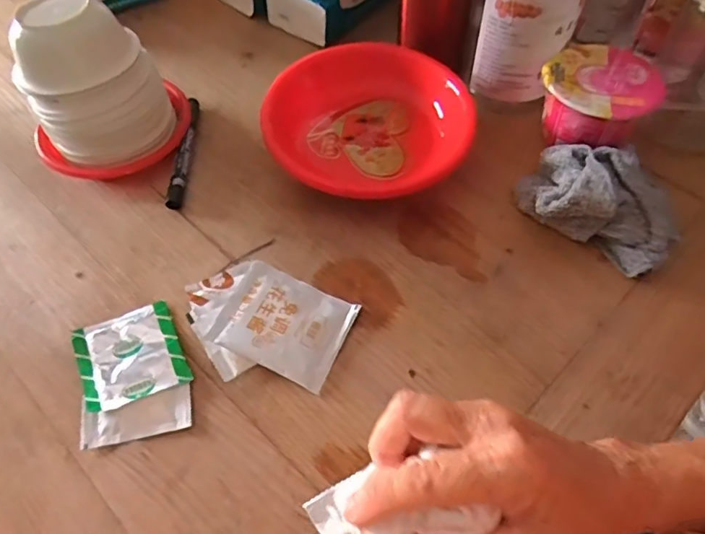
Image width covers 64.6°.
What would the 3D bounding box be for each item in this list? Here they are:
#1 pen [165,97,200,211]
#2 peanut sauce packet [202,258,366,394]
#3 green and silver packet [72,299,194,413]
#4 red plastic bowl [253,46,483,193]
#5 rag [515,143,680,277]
[{"bbox_3d":[-0.159,-0.109,0.534,0.015,0.017,0.132,1,57,2],"label":"pen"},{"bbox_3d":[-0.052,0.043,0.435,0.094,0.016,0.077,20,60,14],"label":"peanut sauce packet"},{"bbox_3d":[-0.168,0.067,0.422,0.073,0.010,0.076,-23,59,-13],"label":"green and silver packet"},{"bbox_3d":[0.018,-0.131,0.523,0.195,0.060,0.177,-30,61,-17],"label":"red plastic bowl"},{"bbox_3d":[0.213,-0.062,0.473,0.132,0.050,0.101,29,62,19],"label":"rag"}]

